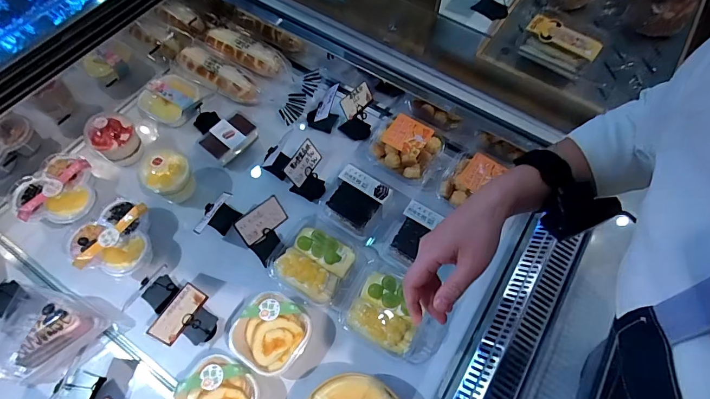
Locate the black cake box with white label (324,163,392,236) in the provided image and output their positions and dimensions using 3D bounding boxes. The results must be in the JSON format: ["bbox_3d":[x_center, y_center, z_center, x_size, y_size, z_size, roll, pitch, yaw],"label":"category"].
[{"bbox_3d":[0.002,0.004,0.719,0.103,0.052,0.100,29,66,17],"label":"black cake box with white label"}]

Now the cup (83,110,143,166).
[{"bbox_3d":[-0.474,-0.122,0.748,0.077,0.087,0.081,0,63,-1],"label":"cup"}]

